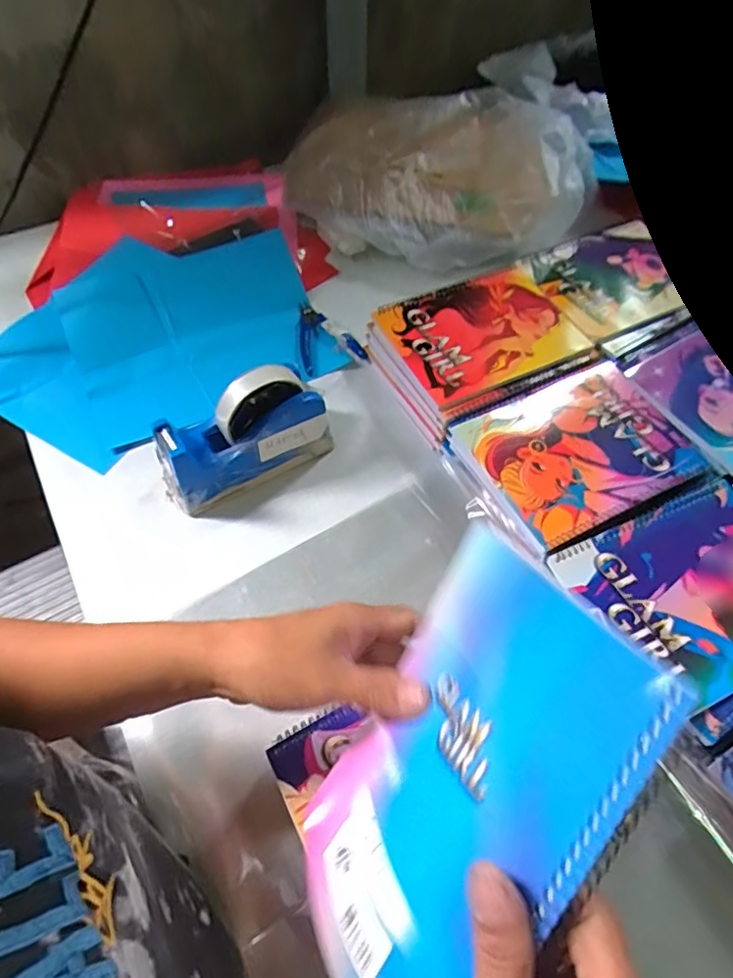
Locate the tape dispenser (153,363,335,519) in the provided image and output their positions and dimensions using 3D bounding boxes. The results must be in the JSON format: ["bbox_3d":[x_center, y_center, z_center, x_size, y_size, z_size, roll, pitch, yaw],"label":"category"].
[{"bbox_3d":[-0.114,-0.049,0.523,0.158,0.120,0.062,-23,59,-15],"label":"tape dispenser"}]

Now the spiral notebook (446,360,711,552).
[{"bbox_3d":[0.205,-0.042,0.534,0.201,0.007,0.152,-23,60,-16],"label":"spiral notebook"}]

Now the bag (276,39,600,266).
[{"bbox_3d":[0.078,-0.407,0.708,0.350,0.127,0.226,0,56,-1],"label":"bag"}]

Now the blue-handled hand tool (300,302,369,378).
[{"bbox_3d":[-0.044,-0.181,0.656,0.073,0.019,0.100,-10,57,-8],"label":"blue-handled hand tool"}]

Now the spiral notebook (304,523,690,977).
[{"bbox_3d":[0.033,0.126,0.246,0.017,0.141,0.195,27,97,-24],"label":"spiral notebook"}]

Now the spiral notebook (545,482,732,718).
[{"bbox_3d":[0.272,0.082,0.458,0.192,0.007,0.147,-21,59,-14],"label":"spiral notebook"}]

